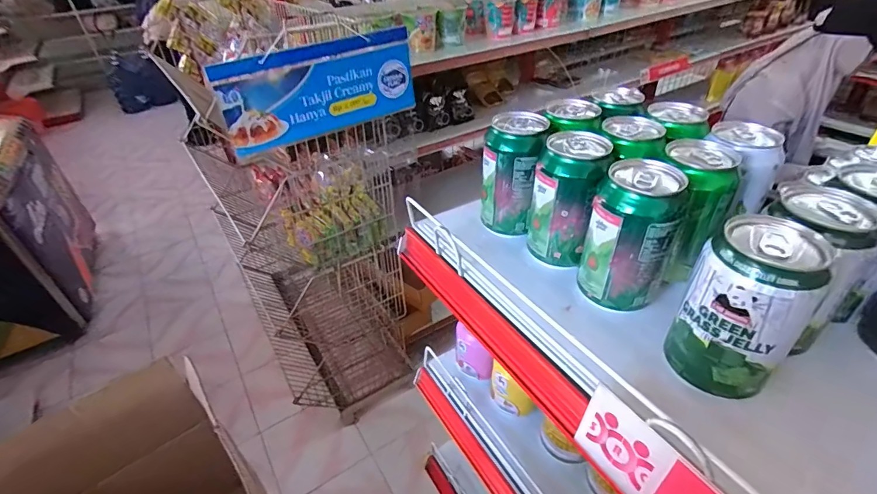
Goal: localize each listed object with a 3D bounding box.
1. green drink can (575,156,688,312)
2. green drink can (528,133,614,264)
[{"bbox_3d":[0.152,-0.007,0.343,0.066,0.105,0.056,18,43,26],"label":"green drink can"},{"bbox_3d":[0.115,-0.042,0.394,0.059,0.107,0.053,14,41,22],"label":"green drink can"}]

